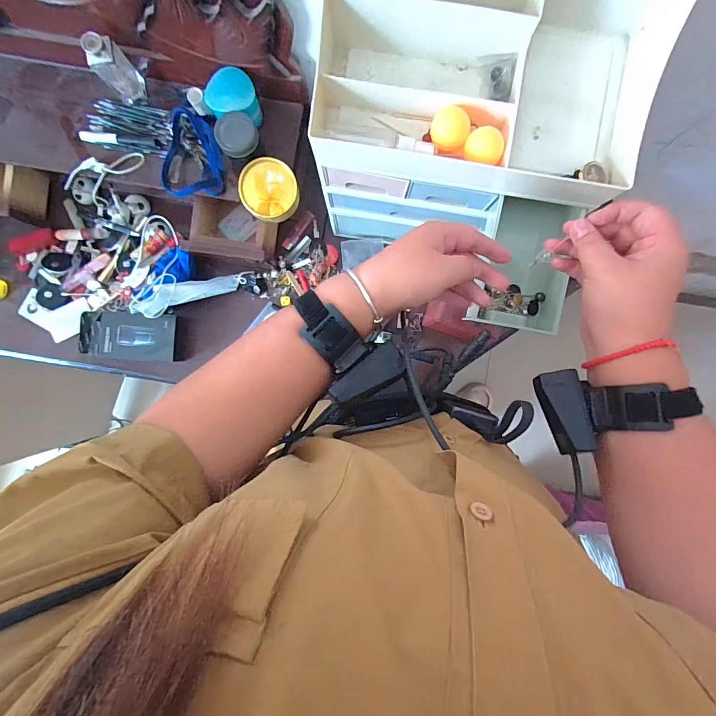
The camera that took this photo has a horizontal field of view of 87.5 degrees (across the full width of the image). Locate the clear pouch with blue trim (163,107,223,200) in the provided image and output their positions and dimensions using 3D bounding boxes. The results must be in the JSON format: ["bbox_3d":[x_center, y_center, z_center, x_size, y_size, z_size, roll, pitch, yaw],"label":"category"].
[{"bbox_3d":[-0.243,-0.298,0.549,0.095,0.043,0.119,9,90,0],"label":"clear pouch with blue trim"}]

